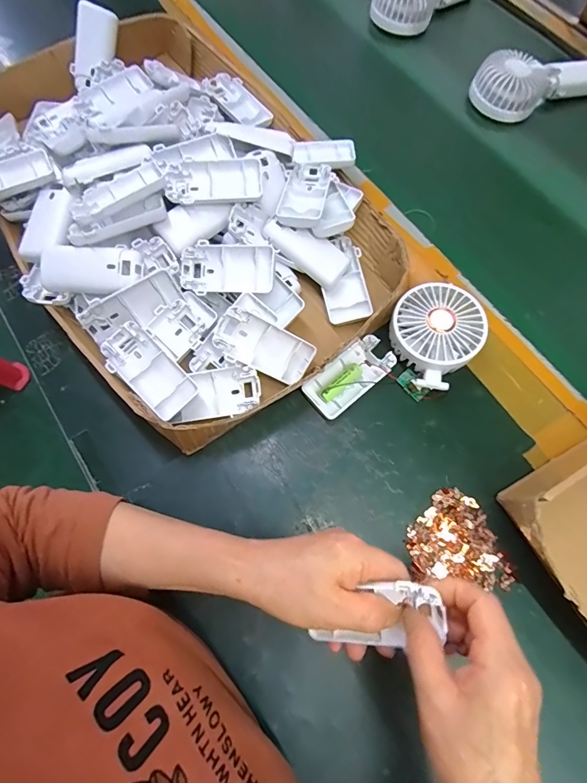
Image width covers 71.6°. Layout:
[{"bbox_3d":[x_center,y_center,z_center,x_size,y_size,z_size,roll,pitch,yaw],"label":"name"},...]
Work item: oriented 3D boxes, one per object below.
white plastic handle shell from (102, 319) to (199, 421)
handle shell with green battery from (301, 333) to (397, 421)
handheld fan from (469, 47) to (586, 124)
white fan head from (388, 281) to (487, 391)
[{"bbox_3d":[-0.135,-0.019,0.382,0.047,0.016,0.094,-42,85,1],"label":"white plastic handle shell"},{"bbox_3d":[0.056,-0.015,0.412,0.096,0.018,0.048,-41,74,-13],"label":"handle shell with green battery"},{"bbox_3d":[0.330,-0.418,0.545,0.181,0.049,0.078,-19,70,-6],"label":"handheld fan"},{"bbox_3d":[0.138,-0.056,0.407,0.087,0.043,0.097,40,75,15],"label":"white fan head"}]

